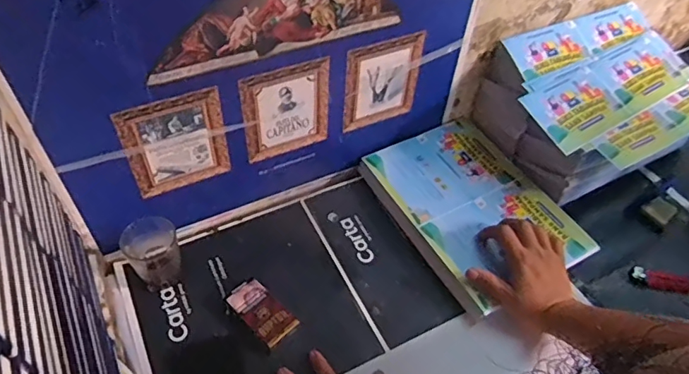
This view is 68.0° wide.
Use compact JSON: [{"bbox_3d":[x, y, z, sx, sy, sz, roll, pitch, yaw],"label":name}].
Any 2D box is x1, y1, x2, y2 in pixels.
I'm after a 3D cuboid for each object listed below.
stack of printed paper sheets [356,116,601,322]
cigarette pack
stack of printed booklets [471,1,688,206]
[{"bbox_3d":[0.189,0.026,0.767,0.208,0.037,0.295,-22,54,-21],"label":"stack of printed paper sheets"},{"bbox_3d":[-0.109,0.164,0.679,0.095,0.016,0.055,37,57,25],"label":"cigarette pack"},{"bbox_3d":[0.415,-0.136,0.842,0.316,0.160,0.249,-20,53,-19],"label":"stack of printed booklets"}]

